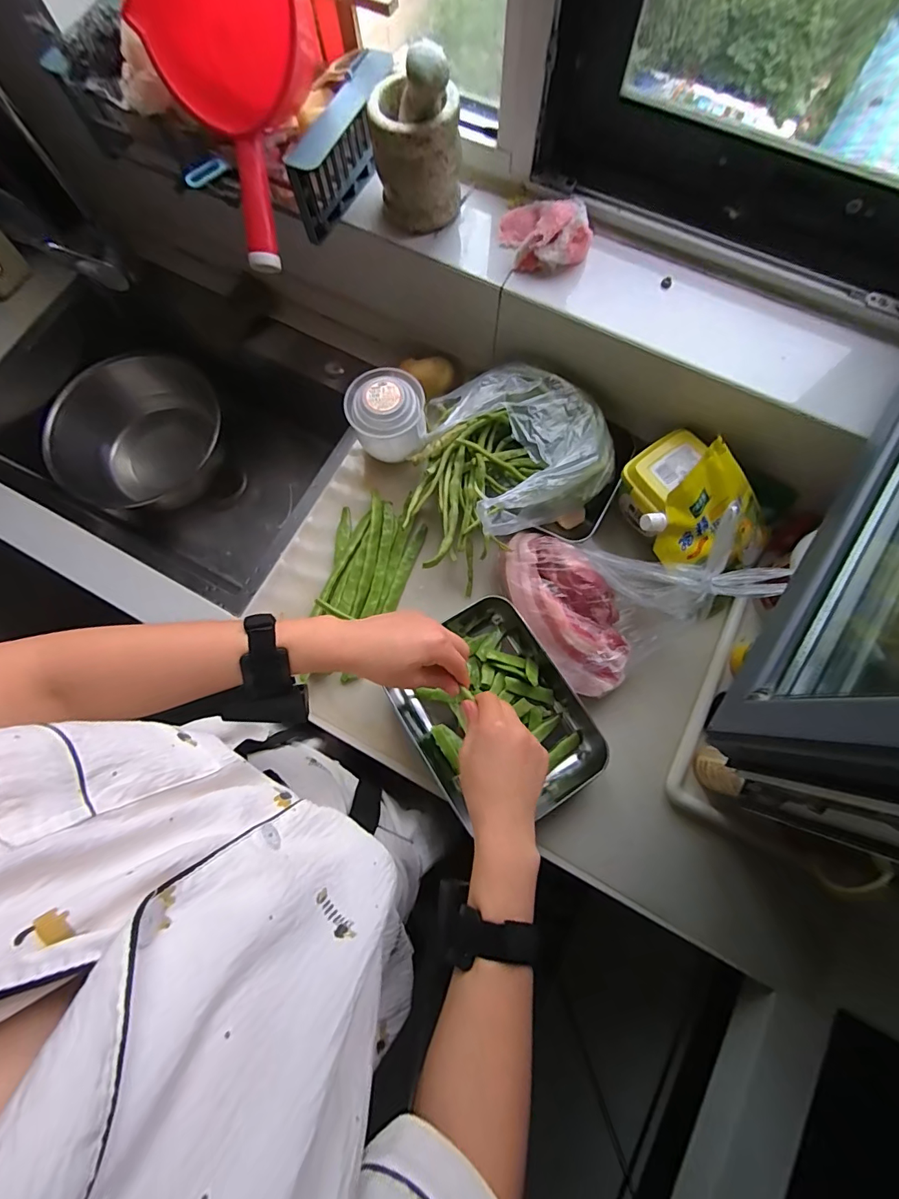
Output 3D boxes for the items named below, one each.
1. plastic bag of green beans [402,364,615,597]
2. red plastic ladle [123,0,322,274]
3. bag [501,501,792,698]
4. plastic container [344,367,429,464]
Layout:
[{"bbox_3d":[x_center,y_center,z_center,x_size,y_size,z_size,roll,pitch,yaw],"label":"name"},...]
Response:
[{"bbox_3d":[0.066,-0.193,0.576,0.272,0.115,0.211,-33,78,-6],"label":"plastic bag of green beans"},{"bbox_3d":[-0.215,-0.529,0.479,0.170,0.143,0.265,-13,103,-1],"label":"red plastic ladle"},{"bbox_3d":[0.212,-0.033,0.547,0.242,0.120,0.218,-32,78,-6],"label":"bag"},{"bbox_3d":[-0.085,-0.257,0.616,0.102,0.075,0.102,0,77,2],"label":"plastic container"}]

